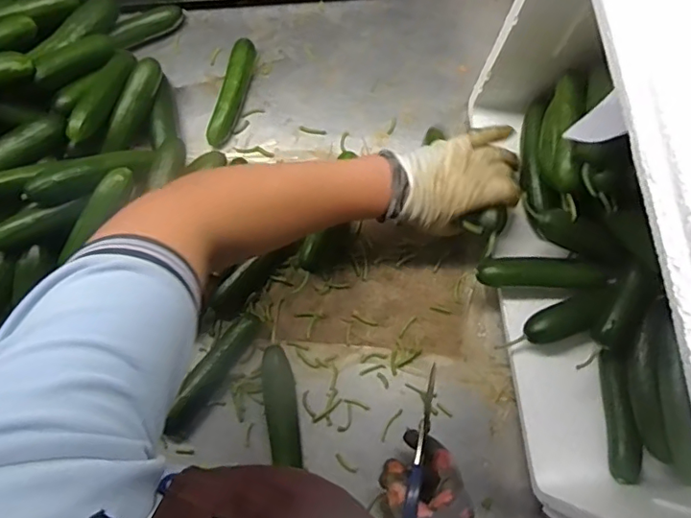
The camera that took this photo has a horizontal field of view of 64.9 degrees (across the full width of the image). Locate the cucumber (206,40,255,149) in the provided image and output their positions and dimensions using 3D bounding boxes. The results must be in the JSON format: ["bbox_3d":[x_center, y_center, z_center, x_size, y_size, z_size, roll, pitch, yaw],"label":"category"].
[{"bbox_3d":[-0.131,-0.191,0.626,0.026,0.027,0.129,17,78,5],"label":"cucumber"}]

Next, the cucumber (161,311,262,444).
[{"bbox_3d":[-0.138,0.117,0.549,0.026,0.032,0.143,32,79,8],"label":"cucumber"}]

